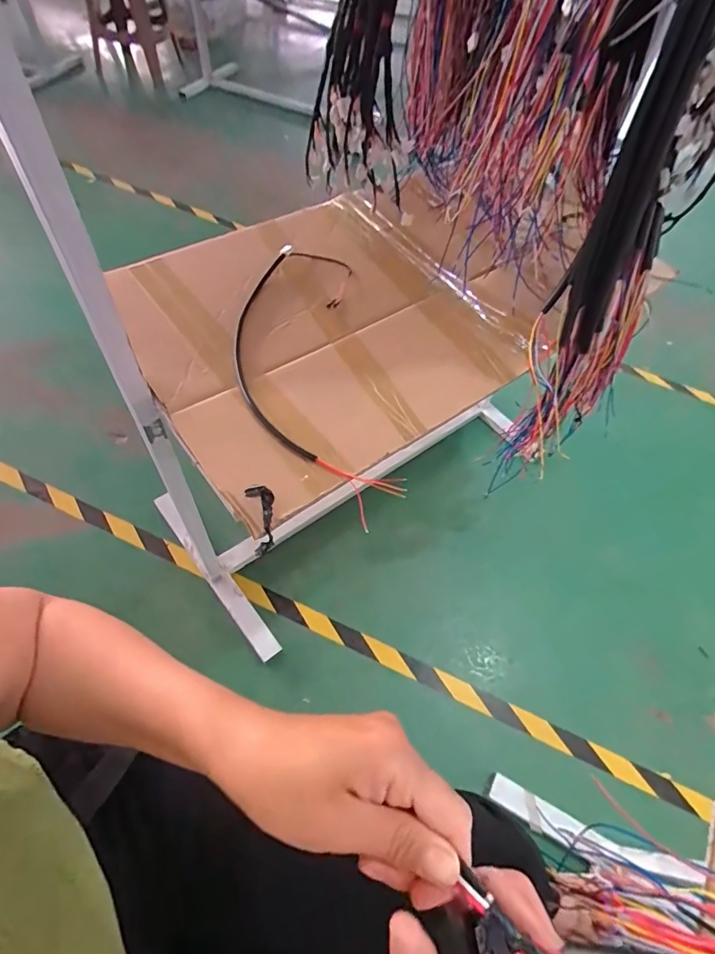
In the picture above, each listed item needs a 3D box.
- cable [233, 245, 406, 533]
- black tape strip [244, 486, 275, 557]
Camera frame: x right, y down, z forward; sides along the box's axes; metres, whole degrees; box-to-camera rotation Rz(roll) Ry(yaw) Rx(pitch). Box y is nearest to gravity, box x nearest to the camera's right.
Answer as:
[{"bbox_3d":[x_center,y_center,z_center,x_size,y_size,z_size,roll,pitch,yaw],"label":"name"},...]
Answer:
[{"bbox_3d":[-0.074,-0.170,0.652,0.190,0.032,0.440,-6,58,-9],"label":"cable"},{"bbox_3d":[-0.106,0.048,0.526,0.030,0.009,0.077,-7,71,-9],"label":"black tape strip"}]

